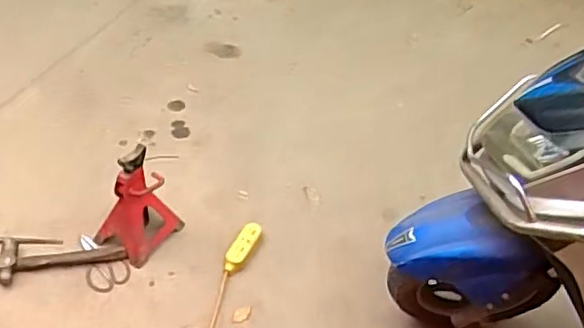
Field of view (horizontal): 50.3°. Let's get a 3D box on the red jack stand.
[{"bbox_3d":[-0.411,0.107,1.664,0.156,0.288,0.181,25,45,21],"label":"red jack stand"}]

